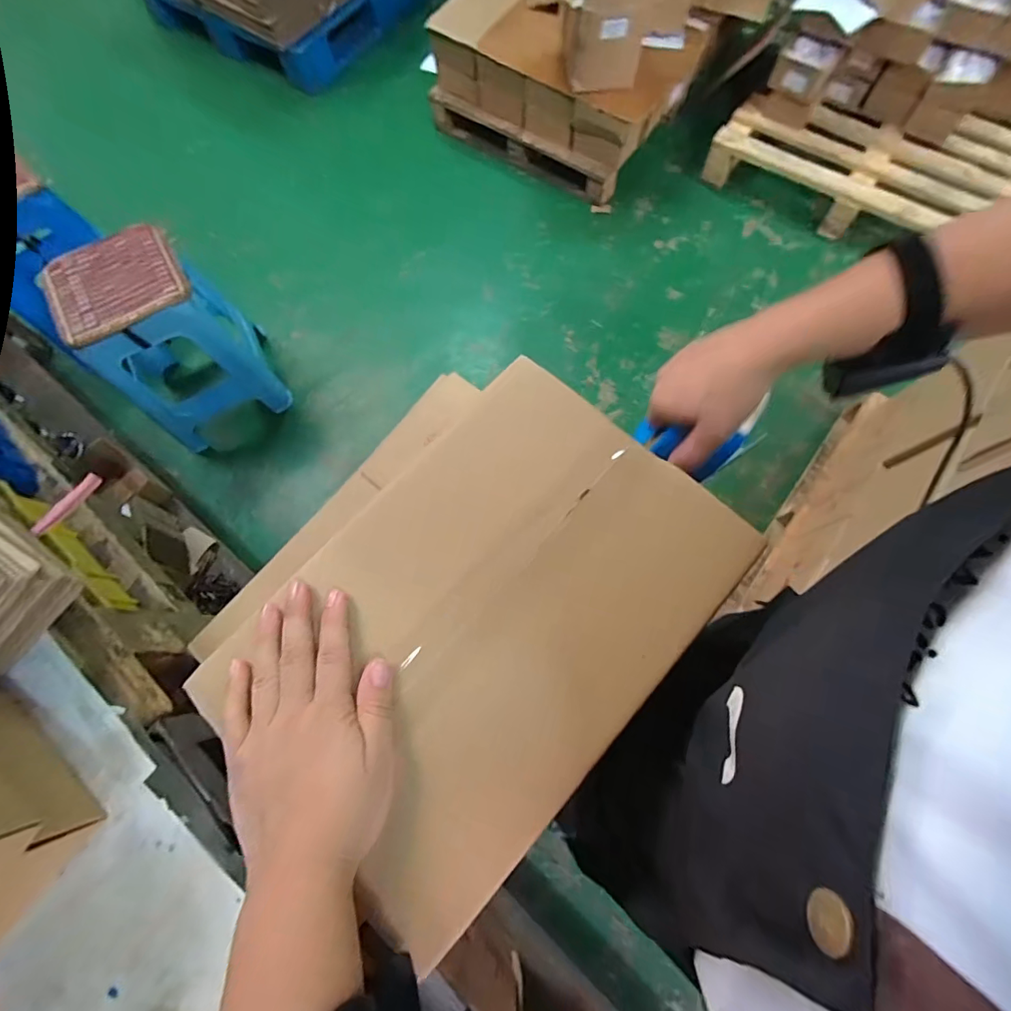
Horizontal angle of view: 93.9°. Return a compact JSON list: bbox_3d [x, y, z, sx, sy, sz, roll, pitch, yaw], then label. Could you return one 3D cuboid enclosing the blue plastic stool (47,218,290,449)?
[{"bbox_3d":[-0.891,-0.437,1.277,0.333,0.439,0.319,-31,74,-8],"label":"blue plastic stool"}]

